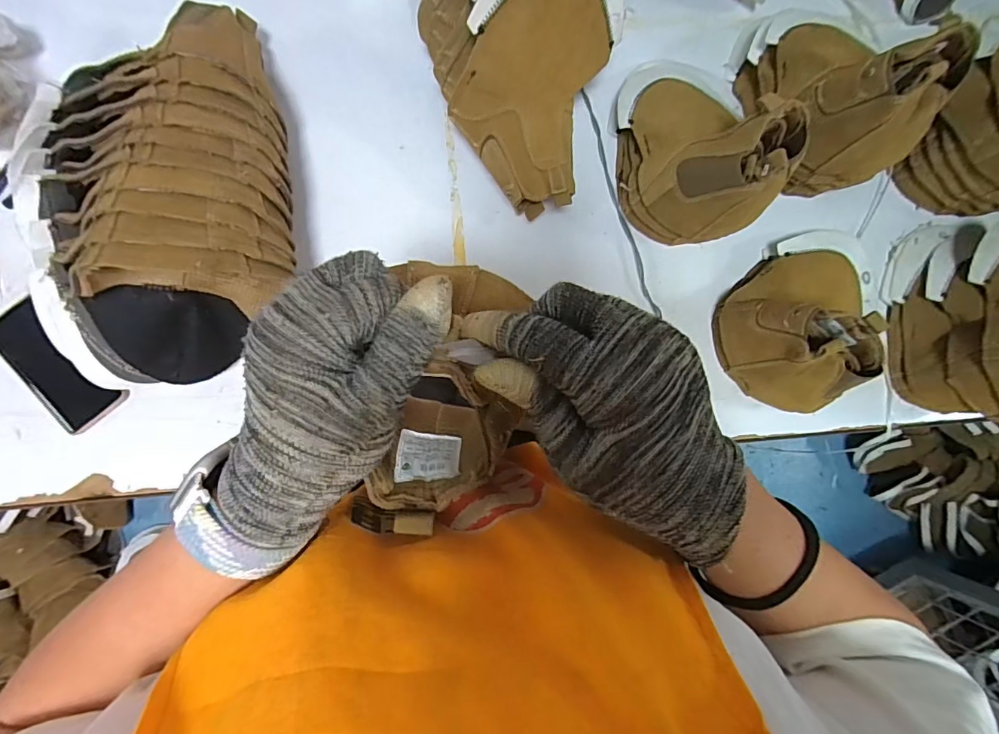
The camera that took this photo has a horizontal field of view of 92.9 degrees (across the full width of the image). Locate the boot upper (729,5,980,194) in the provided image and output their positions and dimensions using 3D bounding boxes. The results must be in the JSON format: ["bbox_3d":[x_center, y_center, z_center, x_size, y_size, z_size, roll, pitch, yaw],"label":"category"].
[{"bbox_3d":[0.387,-0.344,0.548,0.123,0.213,0.229,-5,87,-5],"label":"boot upper"}]

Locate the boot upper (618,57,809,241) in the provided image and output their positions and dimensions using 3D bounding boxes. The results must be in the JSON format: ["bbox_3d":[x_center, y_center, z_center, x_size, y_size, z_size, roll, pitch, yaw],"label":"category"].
[{"bbox_3d":[0.232,-0.287,0.548,0.160,0.184,0.249,4,87,-4],"label":"boot upper"}]

